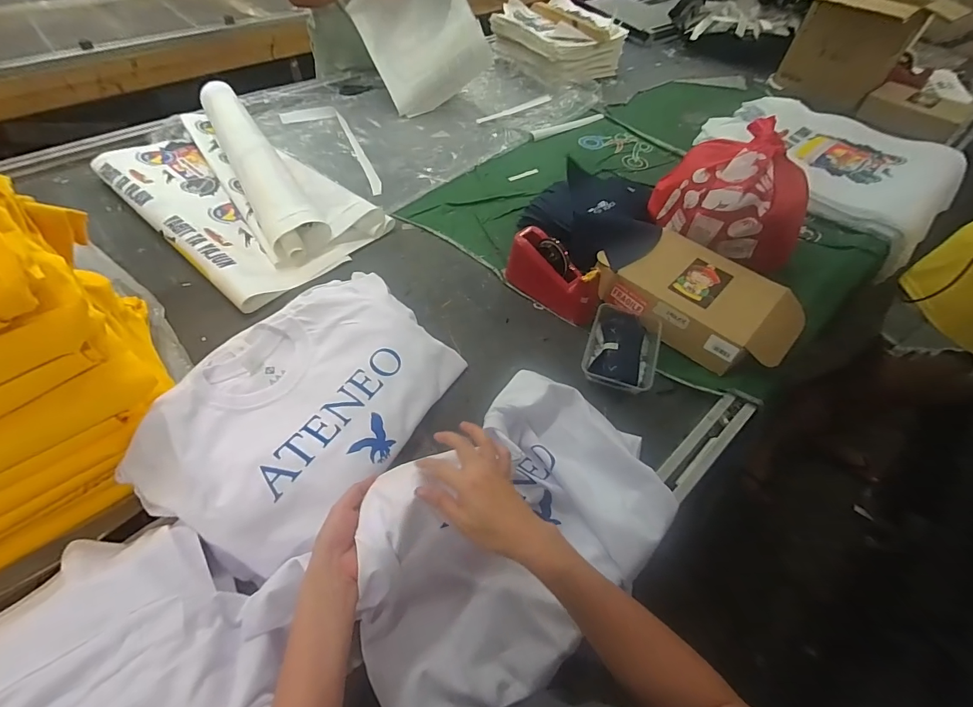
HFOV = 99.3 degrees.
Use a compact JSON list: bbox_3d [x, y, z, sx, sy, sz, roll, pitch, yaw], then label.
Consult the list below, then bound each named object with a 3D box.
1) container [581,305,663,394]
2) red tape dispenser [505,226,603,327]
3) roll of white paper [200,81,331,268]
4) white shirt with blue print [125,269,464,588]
[{"bbox_3d":[0.250,-0.013,0.760,0.122,0.035,0.181,18,55,10],"label":"container"},{"bbox_3d":[0.132,-0.149,0.816,0.217,0.108,0.068,39,61,23],"label":"red tape dispenser"},{"bbox_3d":[-0.559,-0.469,1.011,0.119,0.106,0.666,-26,59,-21],"label":"roll of white paper"},{"bbox_3d":[-0.259,0.070,0.622,0.280,0.122,0.427,25,56,16],"label":"white shirt with blue print"}]

